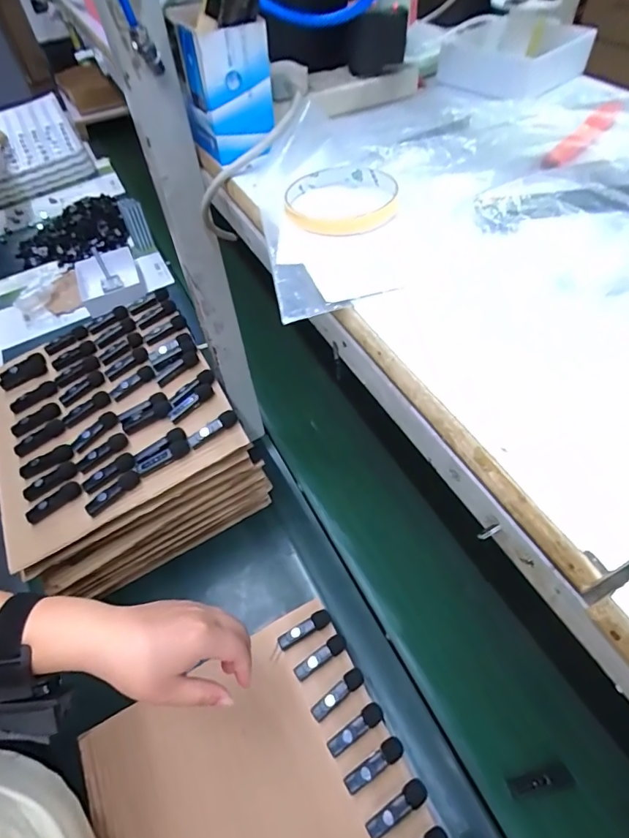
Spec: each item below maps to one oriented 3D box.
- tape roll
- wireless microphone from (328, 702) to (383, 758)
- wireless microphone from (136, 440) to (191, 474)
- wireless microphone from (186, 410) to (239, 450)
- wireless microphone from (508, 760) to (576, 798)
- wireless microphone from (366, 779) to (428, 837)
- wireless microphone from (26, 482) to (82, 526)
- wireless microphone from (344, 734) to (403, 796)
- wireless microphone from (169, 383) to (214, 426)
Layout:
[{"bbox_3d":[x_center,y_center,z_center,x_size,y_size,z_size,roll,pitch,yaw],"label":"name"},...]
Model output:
[{"bbox_3d":[0.019,-0.160,0.323,0.077,0.015,0.076,-2,53,2],"label":"tape roll"},{"bbox_3d":[0.043,0.324,0.470,0.066,0.010,0.019,-27,56,-16],"label":"wireless microphone"},{"bbox_3d":[-0.181,0.046,0.541,0.064,0.014,0.016,-24,55,-14],"label":"wireless microphone"},{"bbox_3d":[-0.123,0.013,0.548,0.065,0.022,0.014,-30,57,-18],"label":"wireless microphone"},{"bbox_3d":[0.237,0.382,0.474,0.063,0.014,0.020,-20,53,4],"label":"wireless microphone"},{"bbox_3d":[0.079,0.374,0.430,0.065,0.010,0.020,-29,56,-17],"label":"wireless microphone"},{"bbox_3d":[-0.306,0.099,0.530,0.065,0.011,0.021,-29,57,-17],"label":"wireless microphone"},{"bbox_3d":[0.059,0.345,0.449,0.066,0.011,0.019,-26,56,-15],"label":"wireless microphone"},{"bbox_3d":[-0.158,-0.021,0.577,0.065,0.014,0.020,-36,59,-21],"label":"wireless microphone"}]

